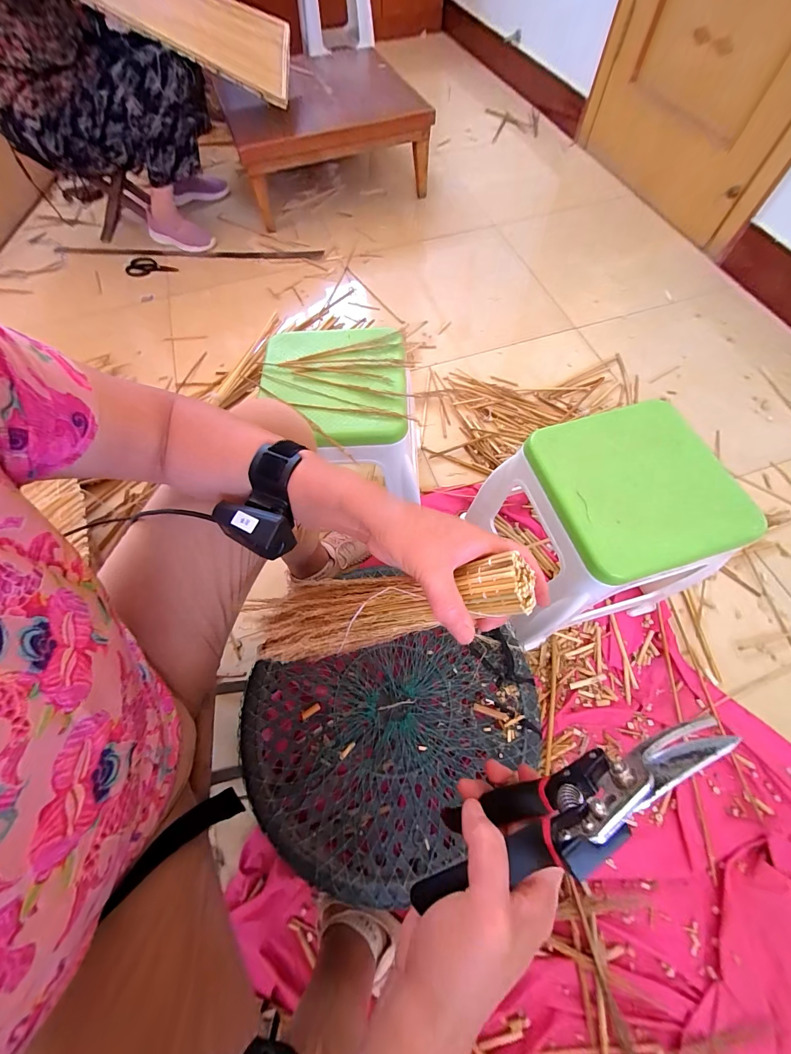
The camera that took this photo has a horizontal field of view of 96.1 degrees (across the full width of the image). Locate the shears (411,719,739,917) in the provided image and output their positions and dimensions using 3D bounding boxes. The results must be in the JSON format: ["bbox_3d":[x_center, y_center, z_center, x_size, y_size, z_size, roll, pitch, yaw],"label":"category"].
[{"bbox_3d":[0.102,0.171,0.217,0.197,0.071,0.028,-31,67,6],"label":"shears"}]

